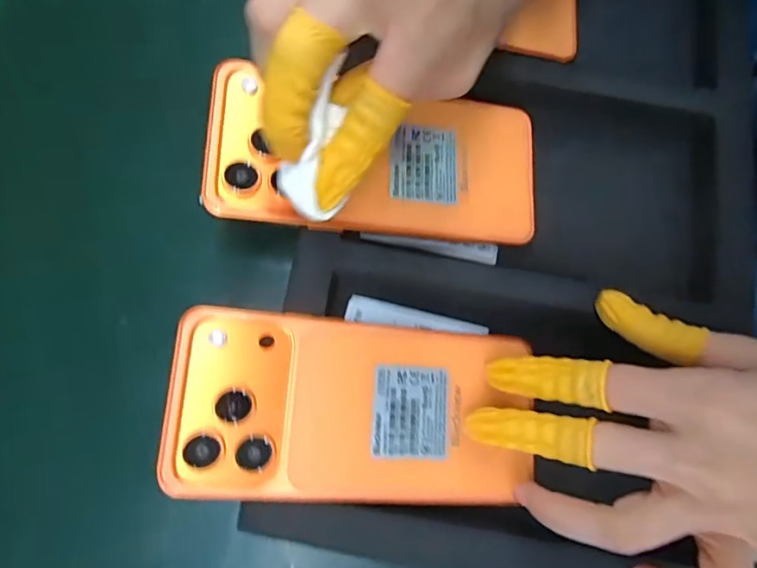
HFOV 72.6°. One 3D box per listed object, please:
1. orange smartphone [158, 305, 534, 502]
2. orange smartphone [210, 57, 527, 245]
[{"bbox_3d":[-0.010,0.054,0.226,0.153,0.006,0.077,6,77,-13],"label":"orange smartphone"},{"bbox_3d":[0.001,-0.061,0.252,0.161,0.009,0.074,1,77,-14],"label":"orange smartphone"}]

